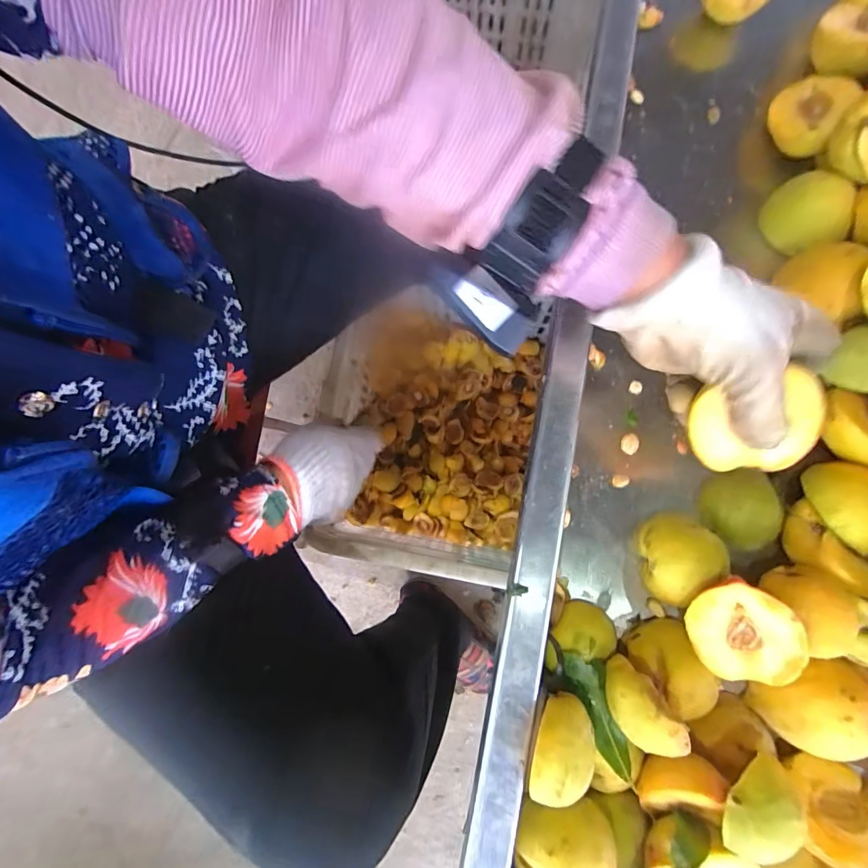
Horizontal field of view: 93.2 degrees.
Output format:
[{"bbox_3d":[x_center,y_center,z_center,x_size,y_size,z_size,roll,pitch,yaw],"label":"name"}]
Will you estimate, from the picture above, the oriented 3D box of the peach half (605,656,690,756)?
[{"bbox_3d":[0.131,0.178,0.263,0.031,0.040,0.051,-33,80,-2],"label":"peach half"}]

